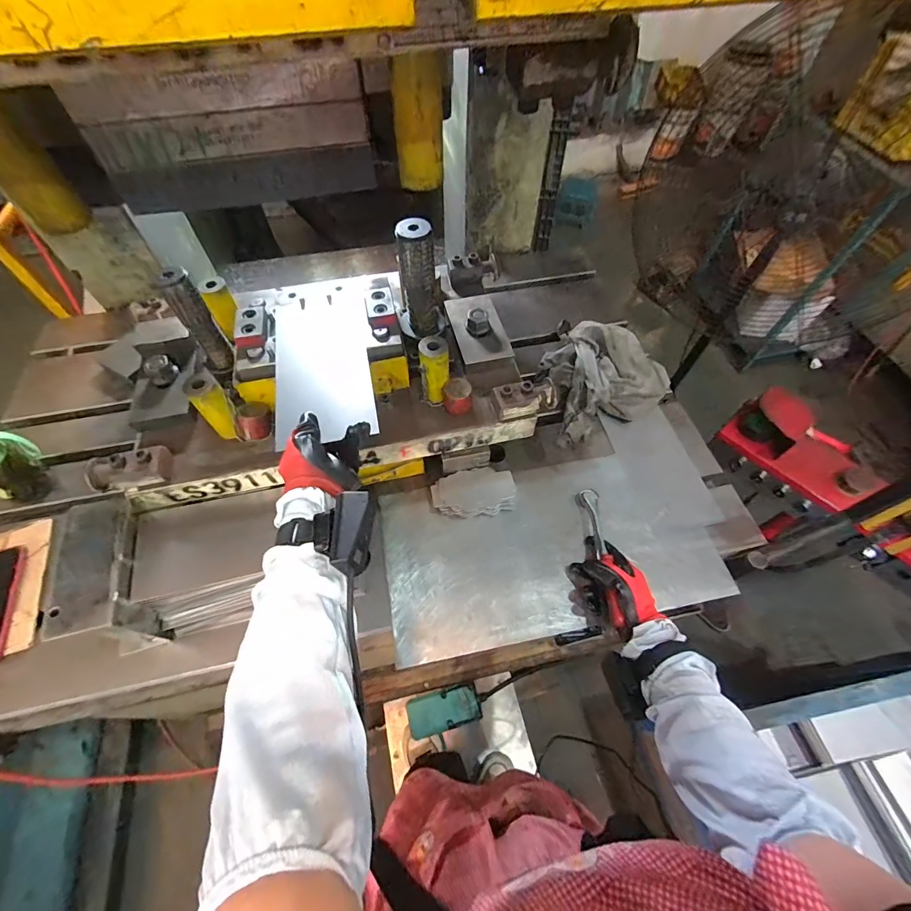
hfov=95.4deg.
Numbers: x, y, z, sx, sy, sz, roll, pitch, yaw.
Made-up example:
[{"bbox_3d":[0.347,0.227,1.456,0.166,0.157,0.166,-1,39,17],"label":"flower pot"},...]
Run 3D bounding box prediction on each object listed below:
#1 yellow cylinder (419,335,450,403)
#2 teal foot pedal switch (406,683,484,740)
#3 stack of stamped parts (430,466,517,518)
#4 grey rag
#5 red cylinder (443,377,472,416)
[{"bbox_3d":[-0.030,-0.121,0.587,0.042,0.086,0.045,-4,58,-2],"label":"yellow cylinder"},{"bbox_3d":[-0.022,0.704,1.150,0.219,0.050,0.099,2,53,-29],"label":"teal foot pedal switch"},{"bbox_3d":[0.029,0.062,0.659,0.131,0.040,0.072,-7,58,-4],"label":"stack of stamped parts"},{"bbox_3d":[0.267,-0.149,0.766,0.236,0.070,0.192,-19,59,-11],"label":"grey rag"},{"bbox_3d":[0.003,-0.085,0.598,0.039,0.039,0.039,-4,58,-2],"label":"red cylinder"}]

